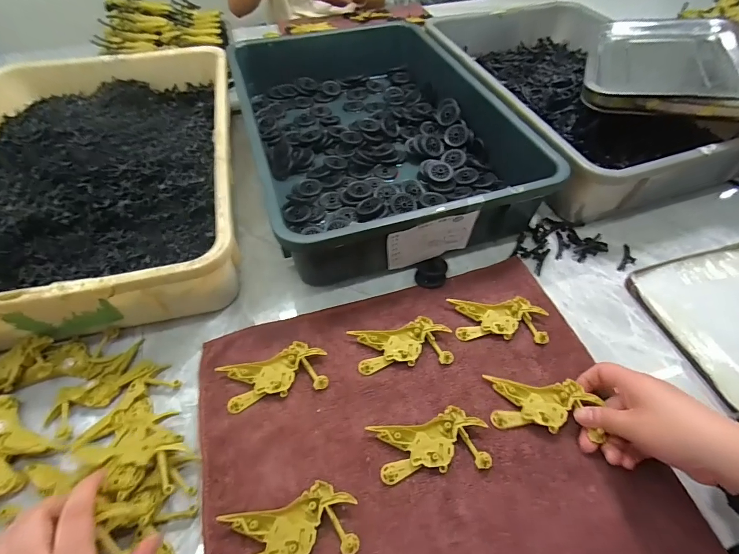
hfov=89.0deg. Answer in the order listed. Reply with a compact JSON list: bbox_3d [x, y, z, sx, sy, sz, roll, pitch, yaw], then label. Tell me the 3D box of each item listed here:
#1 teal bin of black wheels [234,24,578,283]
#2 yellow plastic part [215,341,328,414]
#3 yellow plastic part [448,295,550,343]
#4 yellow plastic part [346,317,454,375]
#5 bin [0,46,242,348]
[{"bbox_3d":[0.000,-0.238,0.575,0.342,0.095,0.502,-13,54,-10],"label":"teal bin of black wheels"},{"bbox_3d":[-0.095,0.098,0.379,0.099,0.008,0.051,-14,54,-10],"label":"yellow plastic part"},{"bbox_3d":[0.143,0.047,0.420,0.101,0.012,0.049,2,53,2],"label":"yellow plastic part"},{"bbox_3d":[0.033,0.072,0.399,0.103,0.010,0.050,-7,53,-5],"label":"yellow plastic part"},{"bbox_3d":[-0.363,-0.156,0.515,0.344,0.098,0.520,-11,53,-8],"label":"bin"}]

